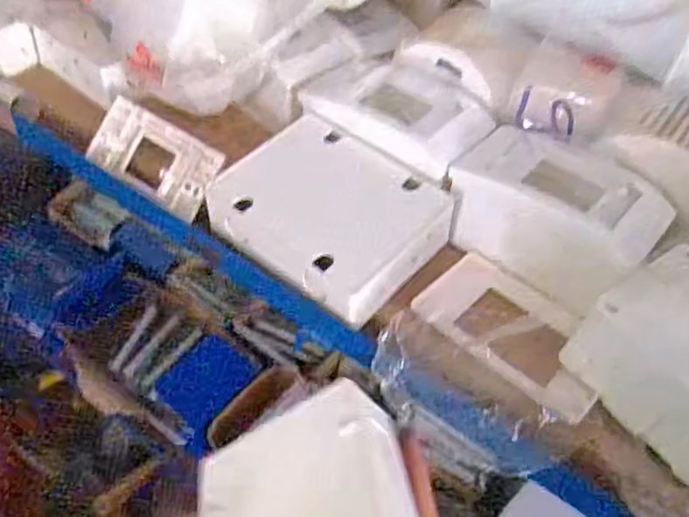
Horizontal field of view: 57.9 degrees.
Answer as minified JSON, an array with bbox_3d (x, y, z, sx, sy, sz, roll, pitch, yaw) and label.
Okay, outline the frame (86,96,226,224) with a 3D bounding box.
[{"bbox_3d":[-0.143,-0.077,0.470,0.112,0.011,0.059,31,85,18],"label":"frame"}]

